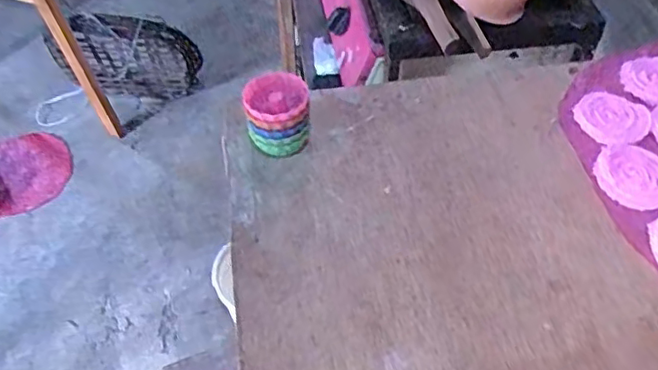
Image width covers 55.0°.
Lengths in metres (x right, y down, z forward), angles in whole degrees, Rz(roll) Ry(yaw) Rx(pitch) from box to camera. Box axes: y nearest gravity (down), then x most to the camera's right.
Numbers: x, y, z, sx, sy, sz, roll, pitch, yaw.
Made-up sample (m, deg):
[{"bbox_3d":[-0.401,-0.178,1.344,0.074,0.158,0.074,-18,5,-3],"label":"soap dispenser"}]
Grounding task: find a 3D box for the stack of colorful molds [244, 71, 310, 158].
[{"bbox_3d":[-0.050,-0.066,0.615,0.061,0.074,0.057,-8,51,-5],"label":"stack of colorful molds"}]

